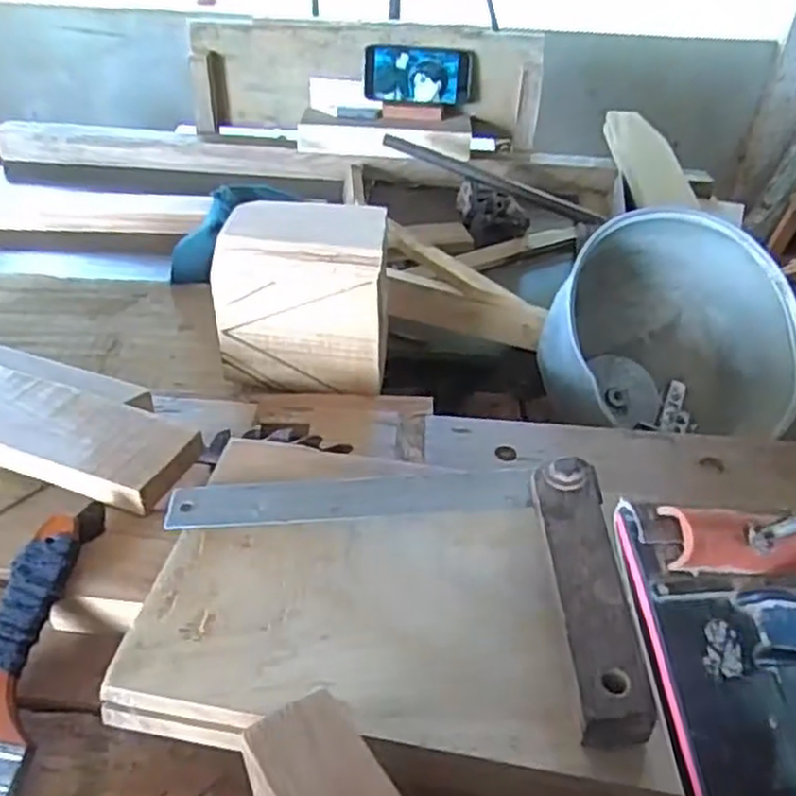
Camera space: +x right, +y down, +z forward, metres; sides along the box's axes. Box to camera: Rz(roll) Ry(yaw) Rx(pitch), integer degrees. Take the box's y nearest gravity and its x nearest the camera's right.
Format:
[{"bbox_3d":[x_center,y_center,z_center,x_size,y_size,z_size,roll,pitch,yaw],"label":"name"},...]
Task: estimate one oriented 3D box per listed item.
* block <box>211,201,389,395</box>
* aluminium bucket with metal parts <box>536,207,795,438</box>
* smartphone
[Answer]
[{"bbox_3d":[-0.079,-0.085,0.664,0.143,0.142,0.084,6,38,4],"label":"block"},{"bbox_3d":[0.255,-0.052,0.730,0.230,0.180,0.230,8,61,-15],"label":"aluminium bucket with metal parts"},{"bbox_3d":[0.036,-0.522,1.222,0.178,0.085,0.015,1,26,-5],"label":"smartphone"}]

